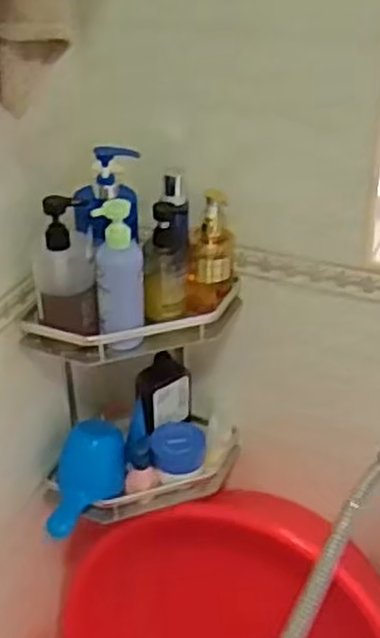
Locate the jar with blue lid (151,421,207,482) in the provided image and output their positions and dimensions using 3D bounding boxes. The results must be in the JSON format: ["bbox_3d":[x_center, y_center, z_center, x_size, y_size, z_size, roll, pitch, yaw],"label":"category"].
[{"bbox_3d":[-0.016,0.200,1.222,0.083,0.054,0.078,2,32,5],"label":"jar with blue lid"}]

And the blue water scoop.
[{"bbox_3d":[-0.150,0.231,1.149,0.098,0.091,0.156,2,32,5],"label":"blue water scoop"}]

